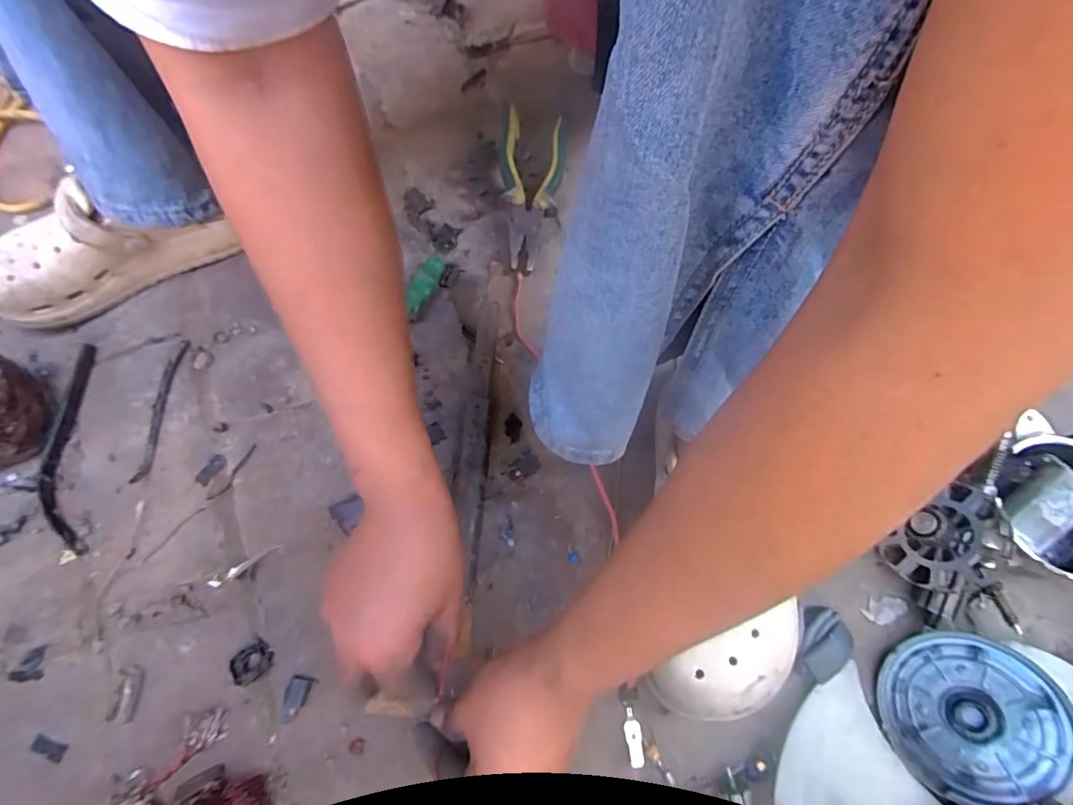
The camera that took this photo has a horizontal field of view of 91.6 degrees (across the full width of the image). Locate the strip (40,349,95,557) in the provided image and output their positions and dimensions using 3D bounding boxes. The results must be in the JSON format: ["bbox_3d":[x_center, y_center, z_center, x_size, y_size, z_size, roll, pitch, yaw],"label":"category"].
[{"bbox_3d":[-0.411,0.040,0.457,0.040,0.012,0.190,-13,69,-2],"label":"strip"}]

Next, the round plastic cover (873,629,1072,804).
[{"bbox_3d":[0.279,0.204,0.338,0.095,0.010,0.099,-16,64,36],"label":"round plastic cover"}]

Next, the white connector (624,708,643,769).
[{"bbox_3d":[0.068,0.234,0.364,0.012,0.004,0.035,-8,69,0],"label":"white connector"}]

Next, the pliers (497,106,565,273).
[{"bbox_3d":[-0.007,-0.213,0.521,0.065,0.027,0.176,2,69,4],"label":"pliers"}]

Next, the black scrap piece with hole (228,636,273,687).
[{"bbox_3d":[-0.213,0.195,0.390,0.030,0.006,0.026,-33,71,-9],"label":"black scrap piece with hole"}]

